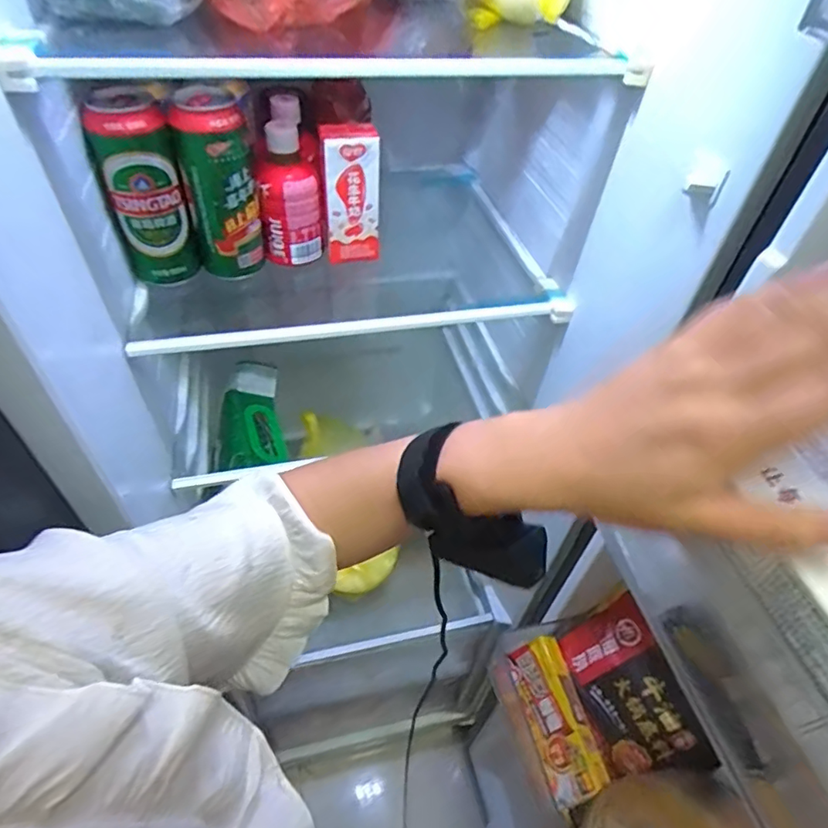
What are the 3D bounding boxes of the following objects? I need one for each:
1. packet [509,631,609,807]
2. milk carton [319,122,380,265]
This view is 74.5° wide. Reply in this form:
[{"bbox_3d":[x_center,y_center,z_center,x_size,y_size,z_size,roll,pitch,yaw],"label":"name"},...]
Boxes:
[{"bbox_3d":[0.149,0.313,0.562,0.060,0.036,0.145,-37,43,23],"label":"packet"},{"bbox_3d":[-0.067,-0.234,0.589,0.057,0.130,0.054,-4,48,-8],"label":"milk carton"}]

